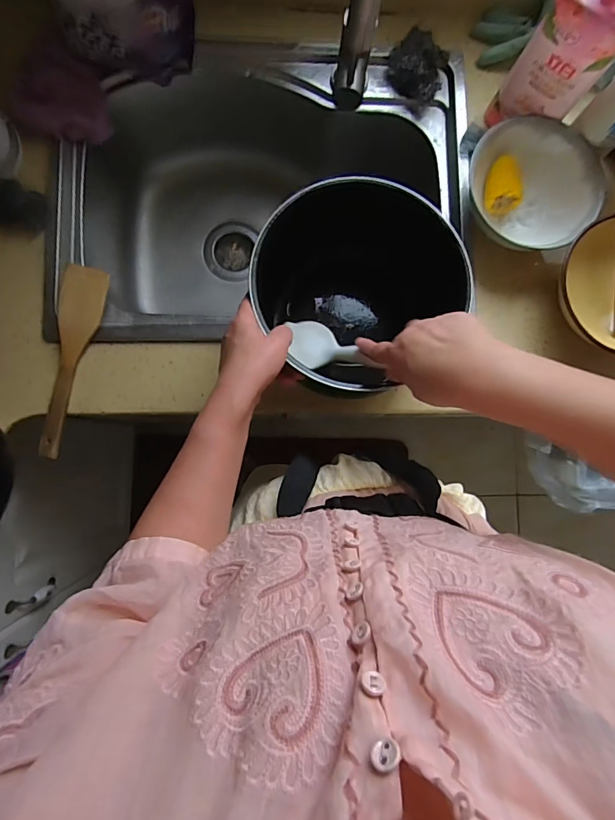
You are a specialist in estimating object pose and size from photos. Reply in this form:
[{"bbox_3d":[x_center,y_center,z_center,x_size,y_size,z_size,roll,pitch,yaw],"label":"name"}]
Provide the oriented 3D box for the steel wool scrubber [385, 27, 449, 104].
[{"bbox_3d":[0.158,-0.479,0.603,0.081,0.043,0.068,41,84,0],"label":"steel wool scrubber"}]

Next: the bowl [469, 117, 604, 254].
[{"bbox_3d":[0.292,-0.288,0.568,0.163,0.061,0.163,0,85,-4],"label":"bowl"}]

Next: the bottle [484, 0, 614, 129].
[{"bbox_3d":[0.304,-0.417,0.477,0.090,0.244,0.061,31,84,-1],"label":"bottle"}]

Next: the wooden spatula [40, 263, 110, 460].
[{"bbox_3d":[-0.303,-0.061,0.544,0.053,0.024,0.239,12,85,-3],"label":"wooden spatula"}]

